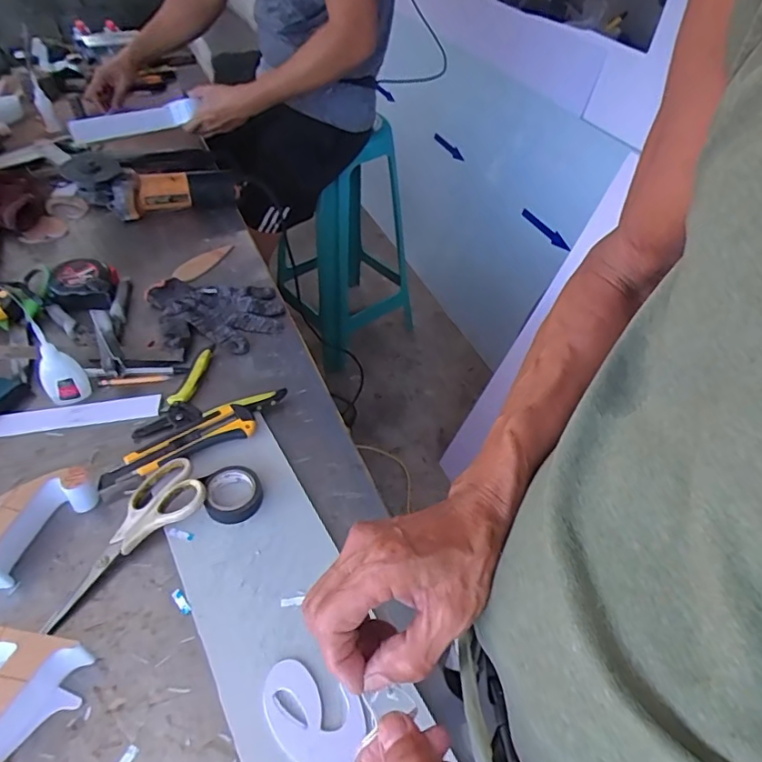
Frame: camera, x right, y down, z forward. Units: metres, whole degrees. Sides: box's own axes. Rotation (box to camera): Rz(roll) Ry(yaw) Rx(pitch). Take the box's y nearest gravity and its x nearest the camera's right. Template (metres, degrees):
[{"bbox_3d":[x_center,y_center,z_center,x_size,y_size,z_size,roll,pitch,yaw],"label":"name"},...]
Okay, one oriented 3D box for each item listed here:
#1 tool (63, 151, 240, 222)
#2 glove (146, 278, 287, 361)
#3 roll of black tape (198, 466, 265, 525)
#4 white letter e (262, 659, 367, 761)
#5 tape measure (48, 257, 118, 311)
[{"bbox_3d":[-0.390,-0.345,0.939,0.263,0.100,0.094,-16,49,-16],"label":"tool"},{"bbox_3d":[-0.234,-0.095,0.753,0.183,0.022,0.143,-3,46,-5],"label":"glove"},{"bbox_3d":[-0.151,0.113,0.550,0.056,0.022,0.061,1,46,-1],"label":"roll of black tape"},{"bbox_3d":[-0.056,0.262,0.419,0.088,0.007,0.059,21,49,17],"label":"white letter e"},{"bbox_3d":[-0.424,-0.134,0.769,0.090,0.045,0.083,-3,46,-5],"label":"tape measure"}]

